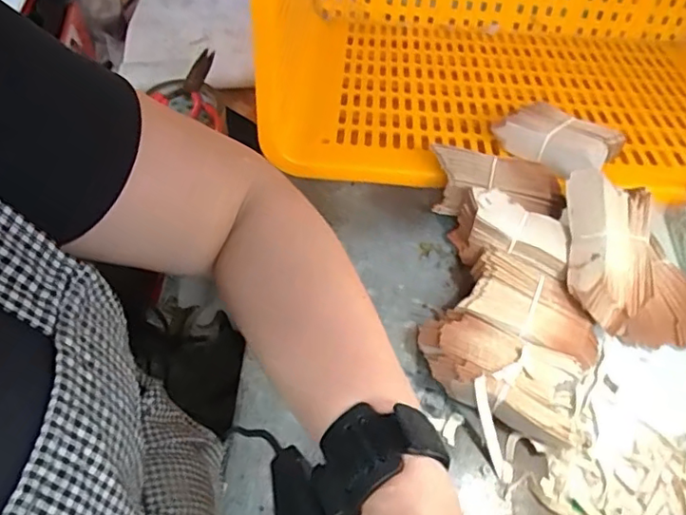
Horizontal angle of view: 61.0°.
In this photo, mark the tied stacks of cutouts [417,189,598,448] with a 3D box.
[{"bbox_3d":[0.150,0.047,0.501,0.145,0.067,0.187,19,55,11],"label":"tied stacks of cutouts"}]

